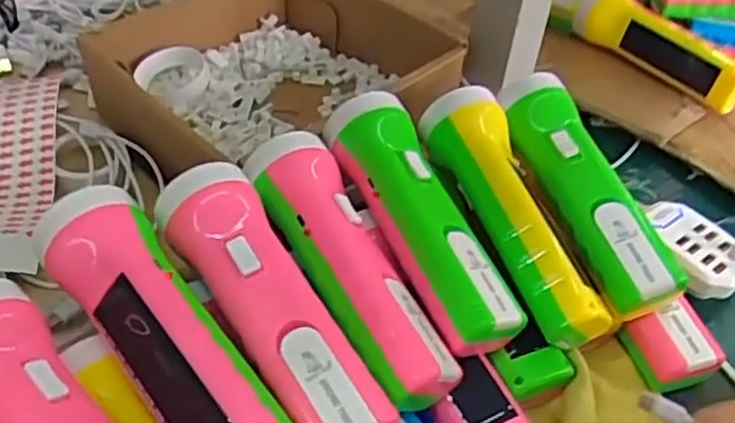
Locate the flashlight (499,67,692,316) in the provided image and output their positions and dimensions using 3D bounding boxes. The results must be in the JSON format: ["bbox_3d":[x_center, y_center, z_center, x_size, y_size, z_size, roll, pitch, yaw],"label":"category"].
[{"bbox_3d":[0.127,-0.014,0.416,0.038,0.035,0.161,-13,62,-19],"label":"flashlight"}]

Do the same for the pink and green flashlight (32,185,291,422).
[{"bbox_3d":[-0.092,0.058,0.317,0.050,0.057,0.165,-28,52,-30],"label":"pink and green flashlight"}]

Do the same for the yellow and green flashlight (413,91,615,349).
[{"bbox_3d":[0.083,-0.002,0.395,0.051,0.053,0.160,-11,45,-17],"label":"yellow and green flashlight"}]

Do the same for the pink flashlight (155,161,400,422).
[{"bbox_3d":[-0.047,0.048,0.337,0.050,0.058,0.166,-21,49,-26],"label":"pink flashlight"}]

